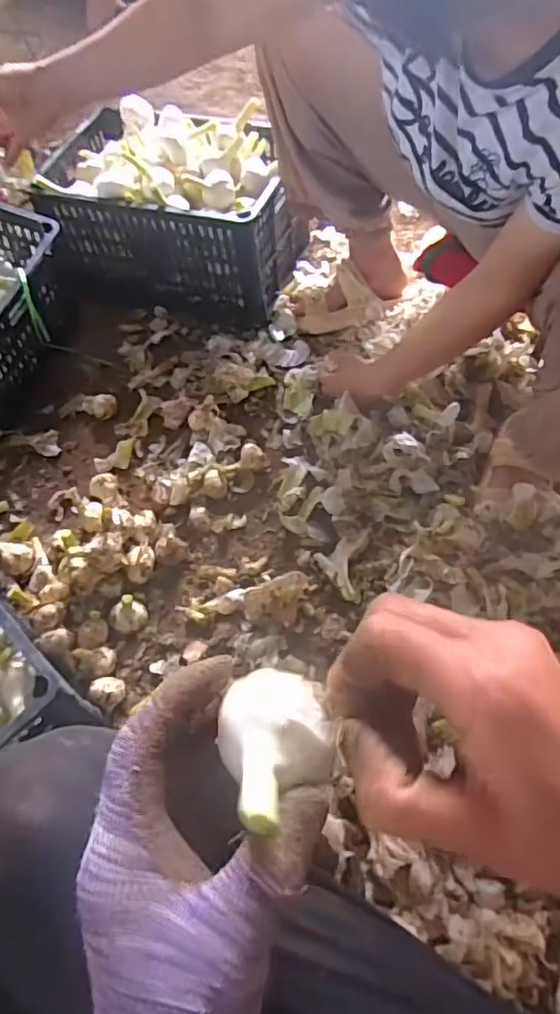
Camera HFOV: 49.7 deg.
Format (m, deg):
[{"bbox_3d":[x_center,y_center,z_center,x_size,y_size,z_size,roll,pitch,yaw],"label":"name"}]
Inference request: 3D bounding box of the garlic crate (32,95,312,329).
[{"bbox_3d":[-0.198,-0.568,1.152,0.449,0.232,0.282,15,61,12],"label":"garlic crate"}]

